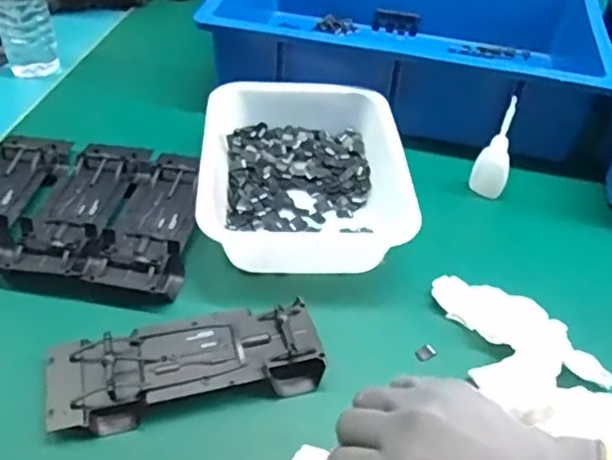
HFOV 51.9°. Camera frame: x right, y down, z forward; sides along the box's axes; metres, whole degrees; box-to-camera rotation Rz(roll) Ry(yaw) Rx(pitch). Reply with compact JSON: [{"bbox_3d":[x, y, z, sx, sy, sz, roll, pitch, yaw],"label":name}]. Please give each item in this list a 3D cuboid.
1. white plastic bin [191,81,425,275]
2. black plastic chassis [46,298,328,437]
[{"bbox_3d":[-0.004,-0.059,0.619,0.191,0.060,0.232,1,42,-6],"label":"white plastic bin"},{"bbox_3d":[-0.087,0.099,0.467,0.195,0.032,0.075,-7,43,-14],"label":"black plastic chassis"}]

